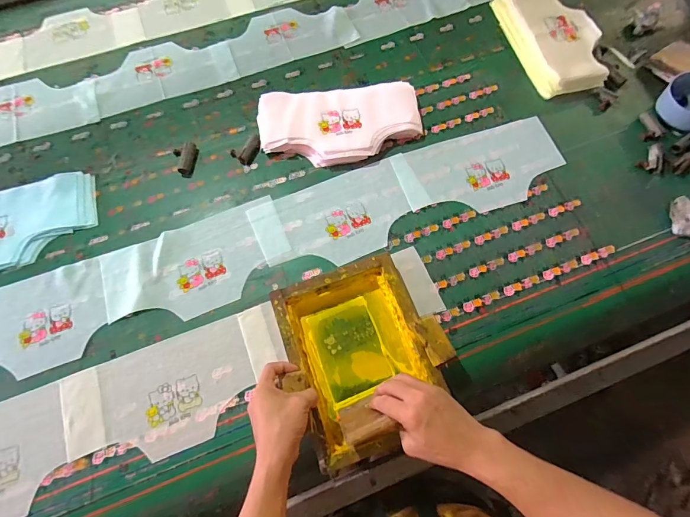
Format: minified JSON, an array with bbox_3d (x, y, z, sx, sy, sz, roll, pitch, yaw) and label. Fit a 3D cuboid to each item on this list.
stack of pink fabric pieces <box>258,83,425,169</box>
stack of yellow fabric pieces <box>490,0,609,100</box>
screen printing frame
[{"bbox_3d":[-0.011,-0.264,0.714,0.324,0.040,0.168,-4,67,0],"label":"stack of pink fabric pieces"},{"bbox_3d":[0.462,-0.489,0.793,0.164,0.043,0.317,-14,67,-4],"label":"stack of yellow fabric pieces"},{"bbox_3d":[0.032,0.141,0.547,0.223,0.059,0.268,-21,68,-7],"label":"screen printing frame"}]

